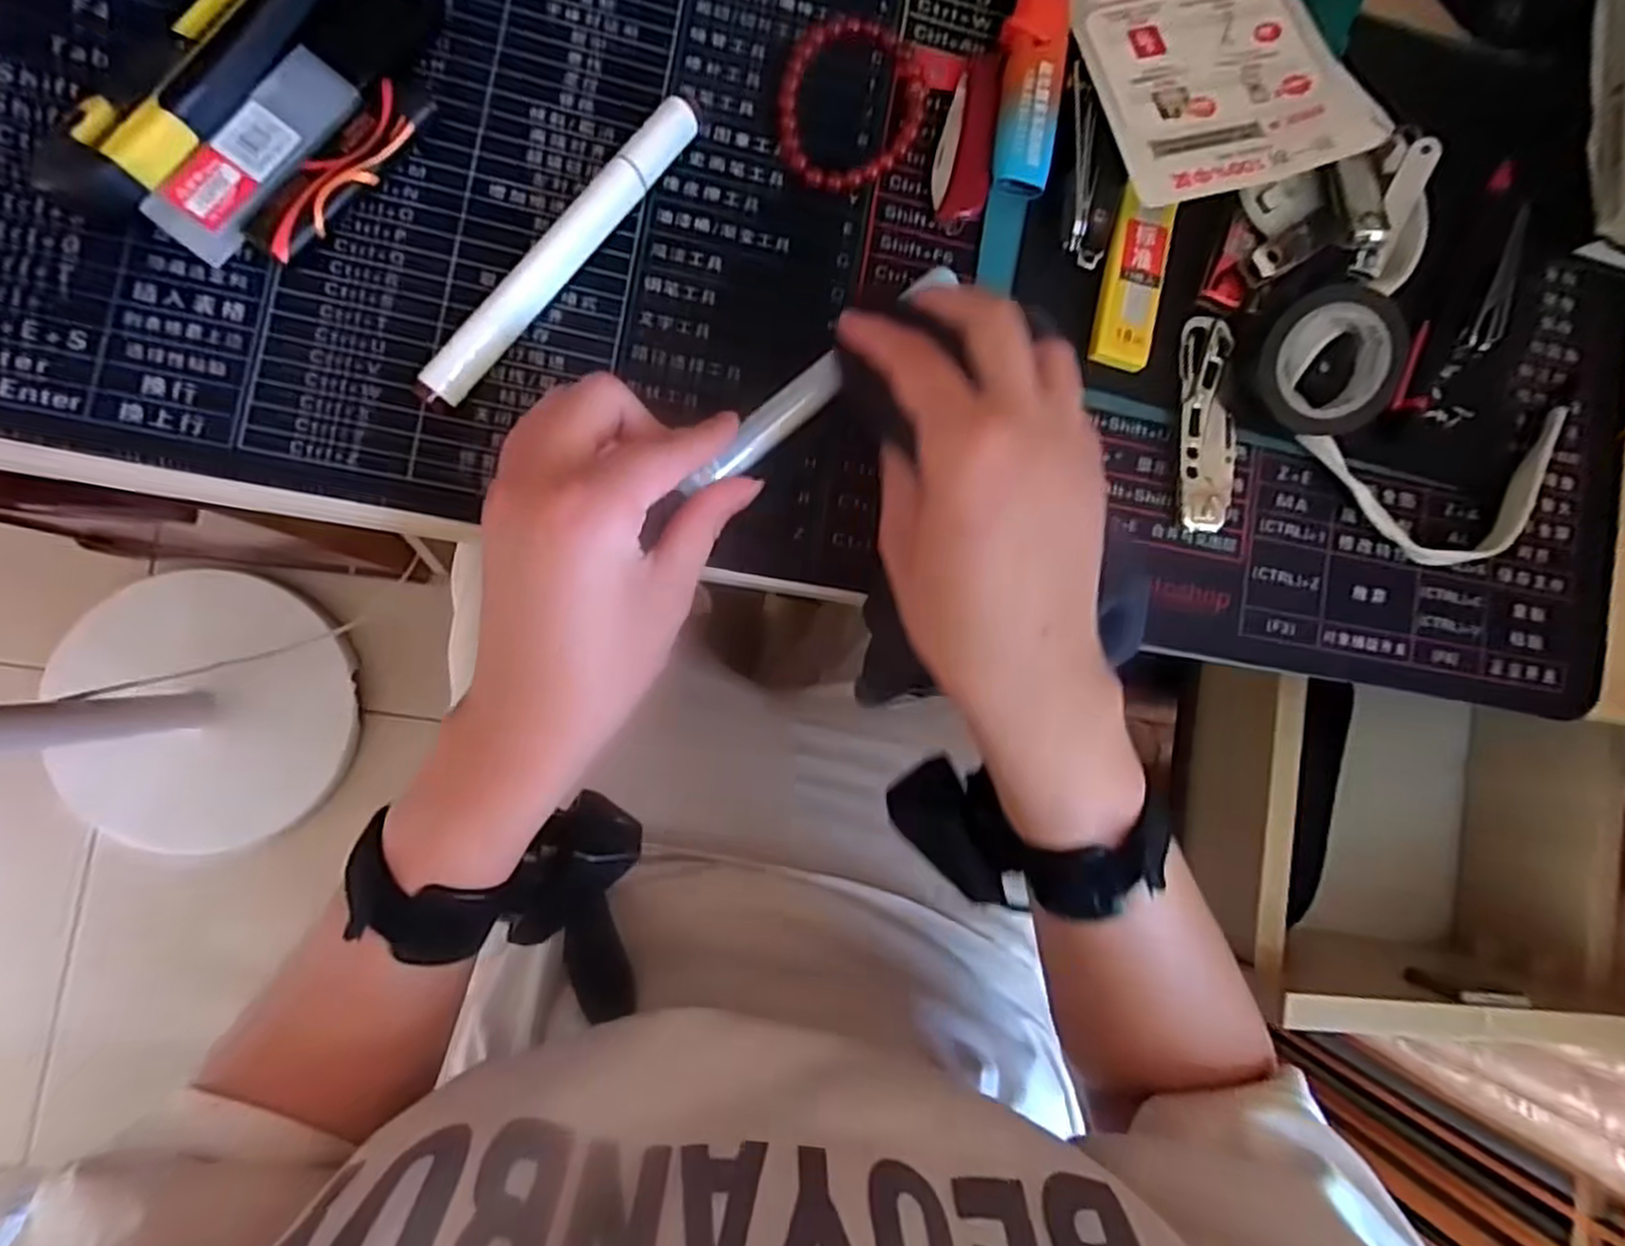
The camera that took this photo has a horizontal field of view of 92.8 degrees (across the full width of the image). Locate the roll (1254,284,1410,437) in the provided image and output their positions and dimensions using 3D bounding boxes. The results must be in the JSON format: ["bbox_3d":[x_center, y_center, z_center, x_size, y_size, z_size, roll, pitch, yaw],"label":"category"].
[{"bbox_3d":[0.211,-0.106,0.318,0.061,0.026,0.055,-23,91,-9],"label":"roll"}]

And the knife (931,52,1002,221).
[{"bbox_3d":[0.063,-0.201,0.318,0.023,0.005,0.070,7,86,-8],"label":"knife"}]

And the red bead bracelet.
[{"bbox_3d":[0.015,-0.207,0.311,0.058,0.007,0.070,9,86,-8],"label":"red bead bracelet"}]

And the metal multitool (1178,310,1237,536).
[{"bbox_3d":[0.167,-0.083,0.325,0.026,0.009,0.087,1,87,-9],"label":"metal multitool"}]

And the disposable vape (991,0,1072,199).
[{"bbox_3d":[0.089,-0.220,0.316,0.025,0.014,0.087,8,86,-8],"label":"disposable vape"}]

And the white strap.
[{"bbox_3d":[0.283,-0.058,0.343,0.128,0.014,0.064,-8,88,-9],"label":"white strap"}]

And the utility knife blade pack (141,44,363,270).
[{"bbox_3d":[-0.193,-0.163,0.270,0.025,0.014,0.080,37,82,-5],"label":"utility knife blade pack"}]

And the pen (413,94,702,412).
[{"bbox_3d":[-0.091,-0.138,0.287,0.013,0.015,0.151,38,82,-5],"label":"pen"}]

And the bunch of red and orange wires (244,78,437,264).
[{"bbox_3d":[-0.167,-0.160,0.274,0.018,0.015,0.077,38,82,-5],"label":"bunch of red and orange wires"}]

